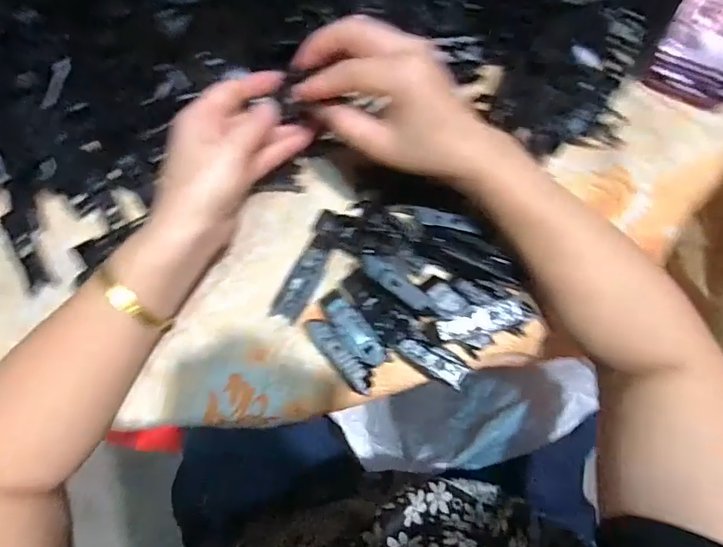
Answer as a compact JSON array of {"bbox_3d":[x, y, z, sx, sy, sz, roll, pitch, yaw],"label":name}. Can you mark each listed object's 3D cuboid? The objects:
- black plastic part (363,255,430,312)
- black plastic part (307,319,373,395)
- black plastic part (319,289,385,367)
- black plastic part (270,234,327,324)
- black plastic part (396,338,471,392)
[{"bbox_3d":[0.023,0.005,0.318,0.055,0.012,0.014,41,80,9],"label":"black plastic part"},{"bbox_3d":[-0.015,0.058,0.328,0.018,0.014,0.063,-43,80,-9],"label":"black plastic part"},{"bbox_3d":[-0.006,0.040,0.336,0.020,0.011,0.063,-38,79,-9],"label":"black plastic part"},{"bbox_3d":[-0.043,0.005,0.347,0.023,0.004,0.064,28,78,6],"label":"black plastic part"},{"bbox_3d":[0.051,0.063,0.332,0.052,0.013,0.019,29,78,7],"label":"black plastic part"}]

